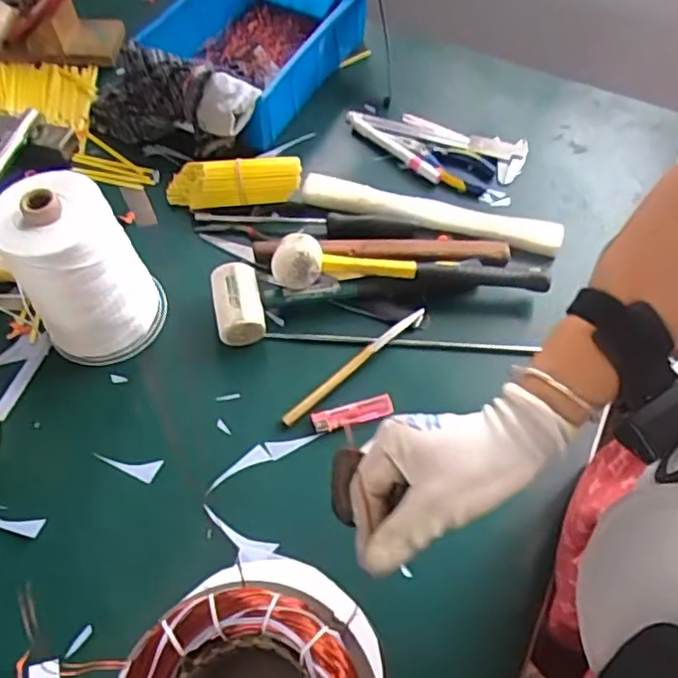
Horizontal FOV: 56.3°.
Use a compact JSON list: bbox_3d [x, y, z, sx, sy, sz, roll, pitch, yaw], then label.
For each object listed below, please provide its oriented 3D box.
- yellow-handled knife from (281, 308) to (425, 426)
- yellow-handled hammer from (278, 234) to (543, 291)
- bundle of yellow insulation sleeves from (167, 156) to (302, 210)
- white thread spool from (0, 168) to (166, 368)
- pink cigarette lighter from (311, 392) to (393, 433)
[{"bbox_3d":[0.017,0.024,0.636,0.183,0.014,0.015,-39,68,-20],"label":"yellow-handled knife"},{"bbox_3d":[0.074,-0.074,0.664,0.284,0.066,0.062,3,60,1],"label":"yellow-handled hammer"},{"bbox_3d":[-0.125,-0.184,0.740,0.160,0.045,0.049,-2,60,-2],"label":"bundle of yellow insulation sleeves"},{"bbox_3d":[-0.240,-0.060,0.597,0.114,0.166,0.101,-28,64,-16],"label":"white thread spool"},{"bbox_3d":[0.013,0.071,0.612,0.077,0.006,0.023,-15,62,-9],"label":"pink cigarette lighter"}]

